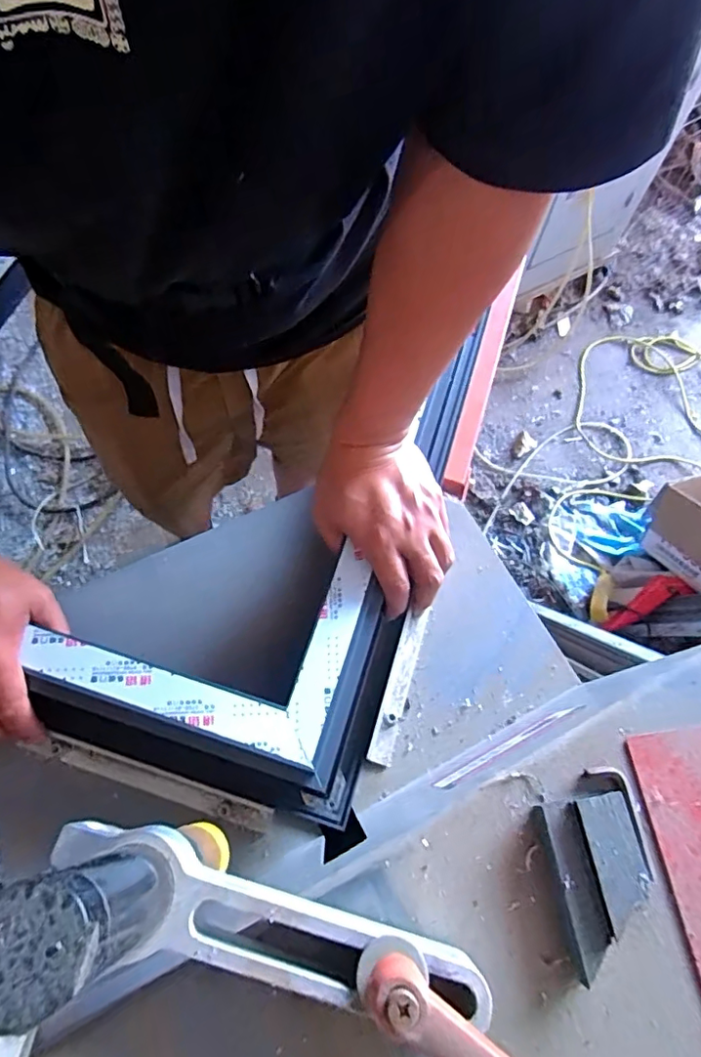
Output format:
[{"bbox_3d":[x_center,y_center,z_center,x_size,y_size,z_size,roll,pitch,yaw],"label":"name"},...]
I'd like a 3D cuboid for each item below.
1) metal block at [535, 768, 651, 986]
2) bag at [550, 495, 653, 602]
[{"bbox_3d":[0.121,0.161,0.262,0.047,0.016,0.079,-5,68,-4],"label":"metal block"},{"bbox_3d":[0.611,0.014,1.398,0.333,0.048,0.220,-33,72,-14],"label":"bag"}]

